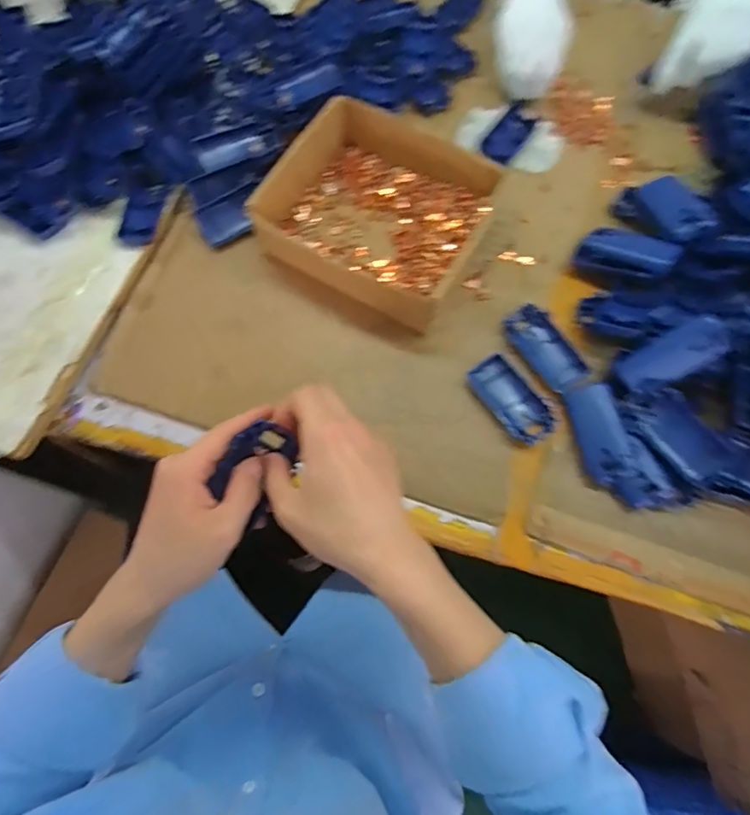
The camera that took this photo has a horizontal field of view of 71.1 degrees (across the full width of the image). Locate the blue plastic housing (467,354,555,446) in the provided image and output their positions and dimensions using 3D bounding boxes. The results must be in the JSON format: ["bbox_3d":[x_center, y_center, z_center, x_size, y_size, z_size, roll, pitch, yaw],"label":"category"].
[{"bbox_3d":[0.137,-0.008,0.524,0.045,0.013,0.093,-33,74,-11],"label":"blue plastic housing"}]

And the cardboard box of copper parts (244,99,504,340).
[{"bbox_3d":[0.007,-0.209,0.564,0.210,0.062,0.196,28,73,9],"label":"cardboard box of copper parts"}]

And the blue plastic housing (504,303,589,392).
[{"bbox_3d":[0.173,-0.060,0.536,0.047,0.015,0.093,-34,74,-11],"label":"blue plastic housing"}]

